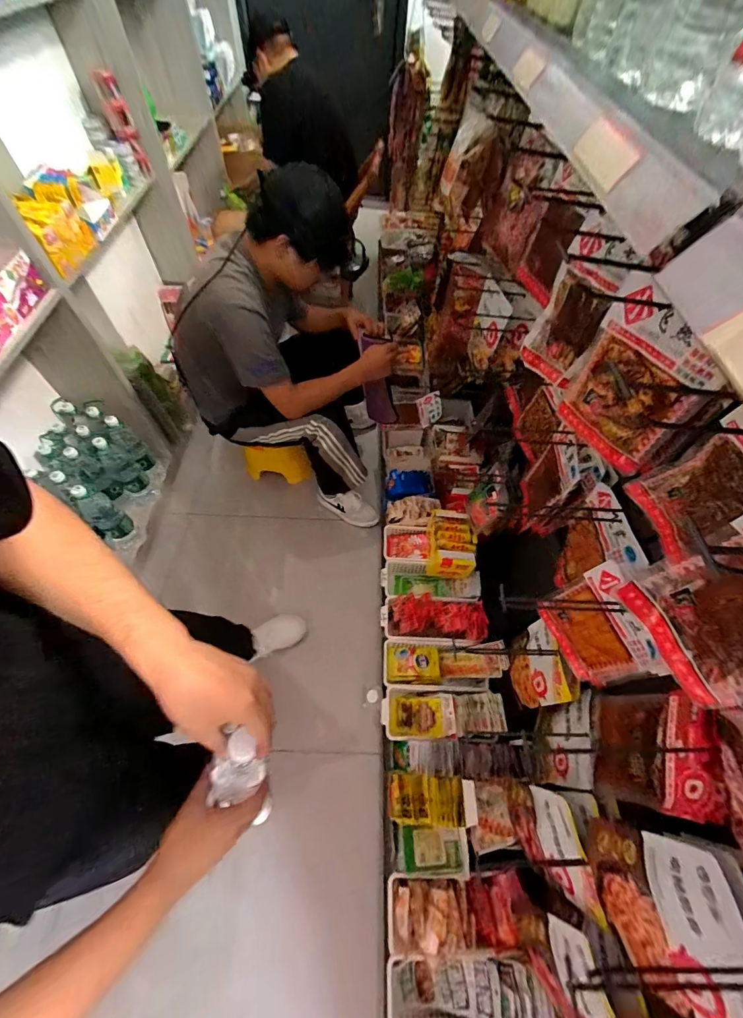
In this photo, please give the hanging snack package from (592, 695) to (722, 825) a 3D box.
[{"bbox_3d":[0.408,0.354,0.551,0.034,0.235,0.151,18,60,8],"label":"hanging snack package"}]

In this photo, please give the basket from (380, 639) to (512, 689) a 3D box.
[{"bbox_3d":[0.208,0.445,1.058,0.339,0.099,0.127,-6,58,14],"label":"basket"}]

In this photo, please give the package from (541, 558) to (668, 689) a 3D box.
[{"bbox_3d":[0.391,0.215,0.652,0.039,0.226,0.171,-14,61,-11],"label":"package"}]

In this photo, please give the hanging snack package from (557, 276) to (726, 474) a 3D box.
[{"bbox_3d":[0.362,-0.169,0.520,0.016,0.209,0.162,-20,62,-14],"label":"hanging snack package"}]

